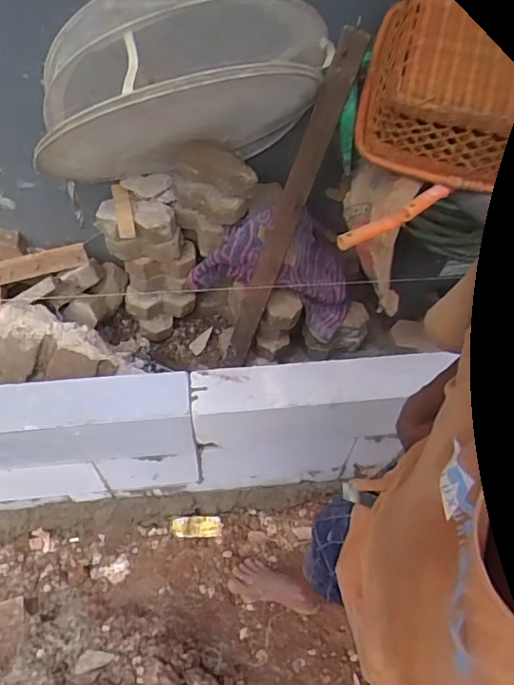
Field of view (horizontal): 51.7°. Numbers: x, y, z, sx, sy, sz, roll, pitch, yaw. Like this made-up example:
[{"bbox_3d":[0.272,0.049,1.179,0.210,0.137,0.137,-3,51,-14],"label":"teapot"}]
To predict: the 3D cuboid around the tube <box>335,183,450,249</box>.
[{"bbox_3d":[0.278,-0.255,1.073,0.252,0.047,0.030,-27,60,-1],"label":"tube"}]

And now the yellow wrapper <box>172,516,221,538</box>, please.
[{"bbox_3d":[-0.168,0.510,1.471,0.132,0.022,0.052,-1,57,-1],"label":"yellow wrapper"}]

